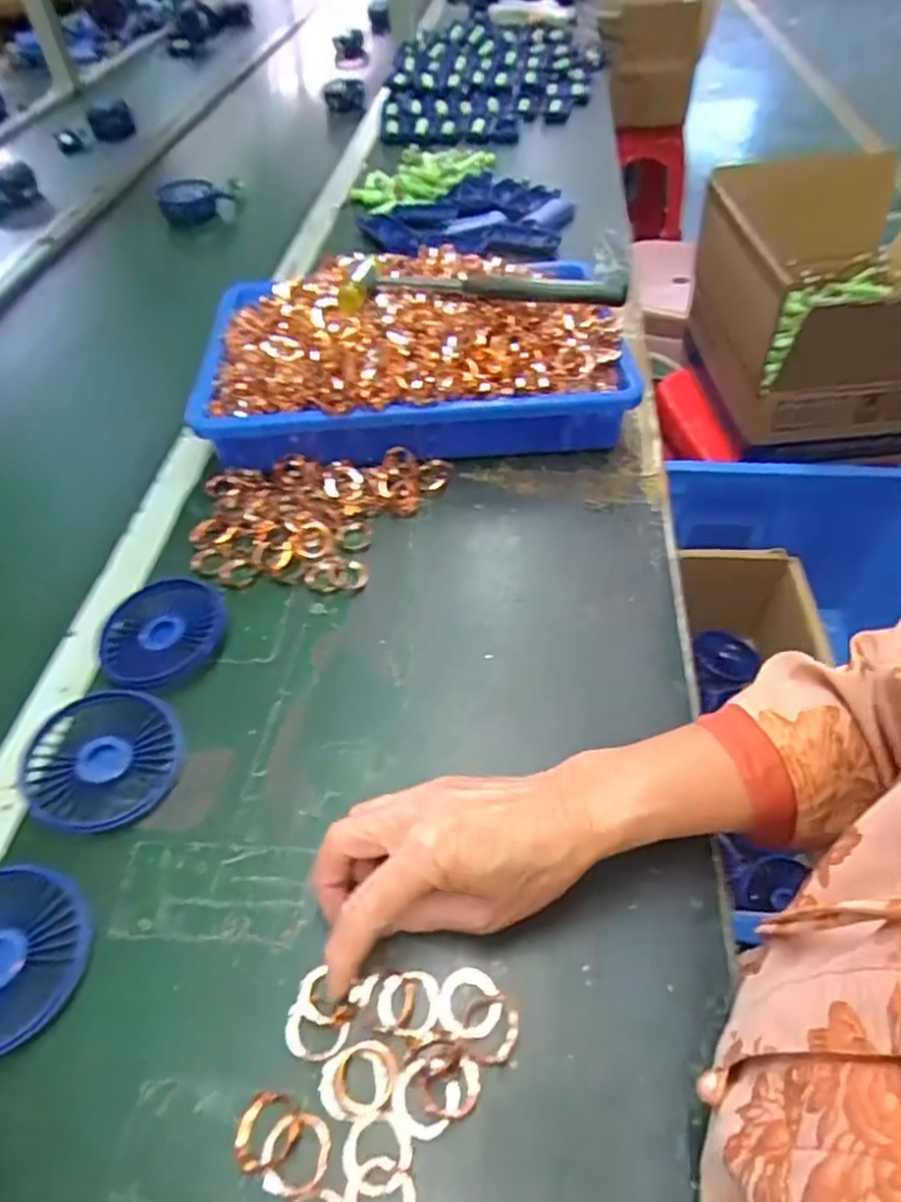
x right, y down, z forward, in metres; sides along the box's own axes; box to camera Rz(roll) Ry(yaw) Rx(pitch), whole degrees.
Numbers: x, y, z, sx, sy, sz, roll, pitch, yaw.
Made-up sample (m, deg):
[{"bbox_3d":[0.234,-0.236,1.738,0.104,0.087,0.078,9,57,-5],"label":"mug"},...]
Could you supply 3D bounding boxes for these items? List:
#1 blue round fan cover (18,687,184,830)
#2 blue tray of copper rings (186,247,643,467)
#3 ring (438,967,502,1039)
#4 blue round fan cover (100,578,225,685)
[{"bbox_3d":[-0.210,0.095,0.421,0.087,0.020,0.087,-2,49,3],"label":"blue round fan cover"},{"bbox_3d":[-0.035,-0.225,0.622,0.354,0.110,0.227,-6,49,0],"label":"blue tray of copper rings"},{"bbox_3d":[0.010,0.191,0.332,0.029,0.004,0.029,-2,49,3],"label":"ring"},{"bbox_3d":[-0.200,0.024,0.482,0.081,0.017,0.088,-2,49,3],"label":"blue round fan cover"}]

